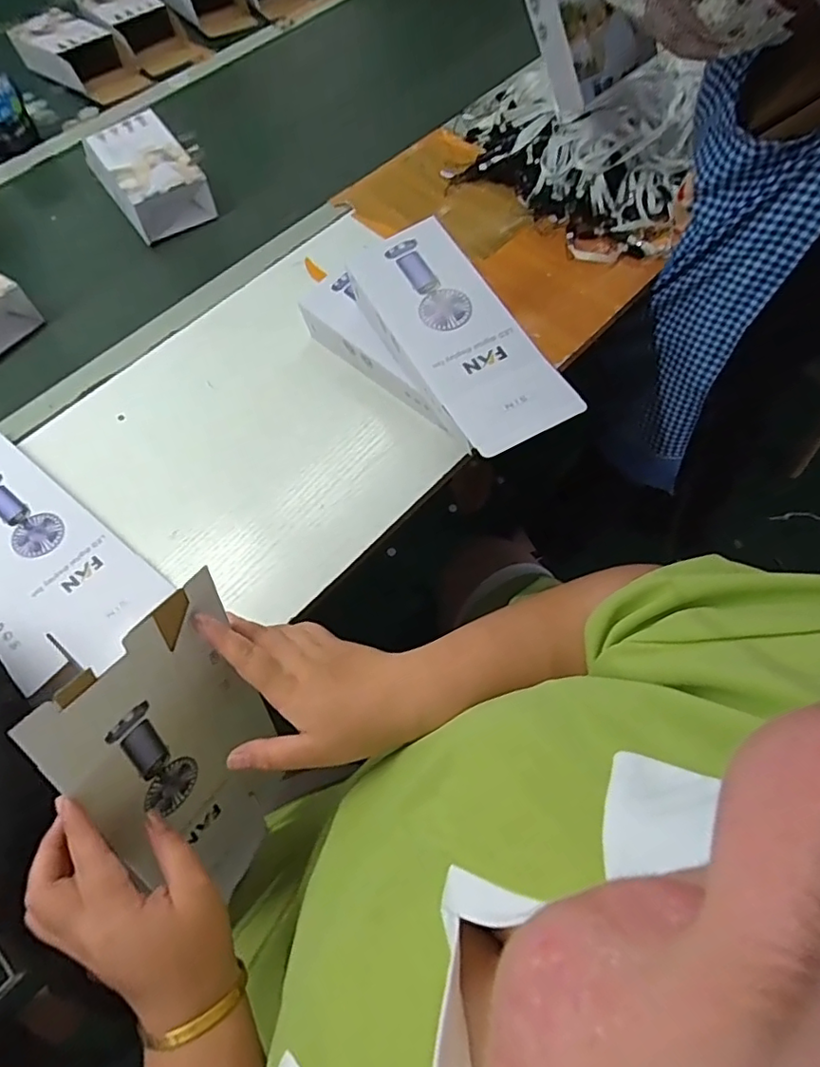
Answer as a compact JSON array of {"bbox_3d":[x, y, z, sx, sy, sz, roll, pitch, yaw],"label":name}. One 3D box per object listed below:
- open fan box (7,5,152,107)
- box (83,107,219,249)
[{"bbox_3d":[-0.514,-0.736,0.875,0.212,0.052,0.109,34,70,18],"label":"open fan box"},{"bbox_3d":[-0.328,-0.450,0.713,0.102,0.048,0.172,-31,66,-12],"label":"box"}]

